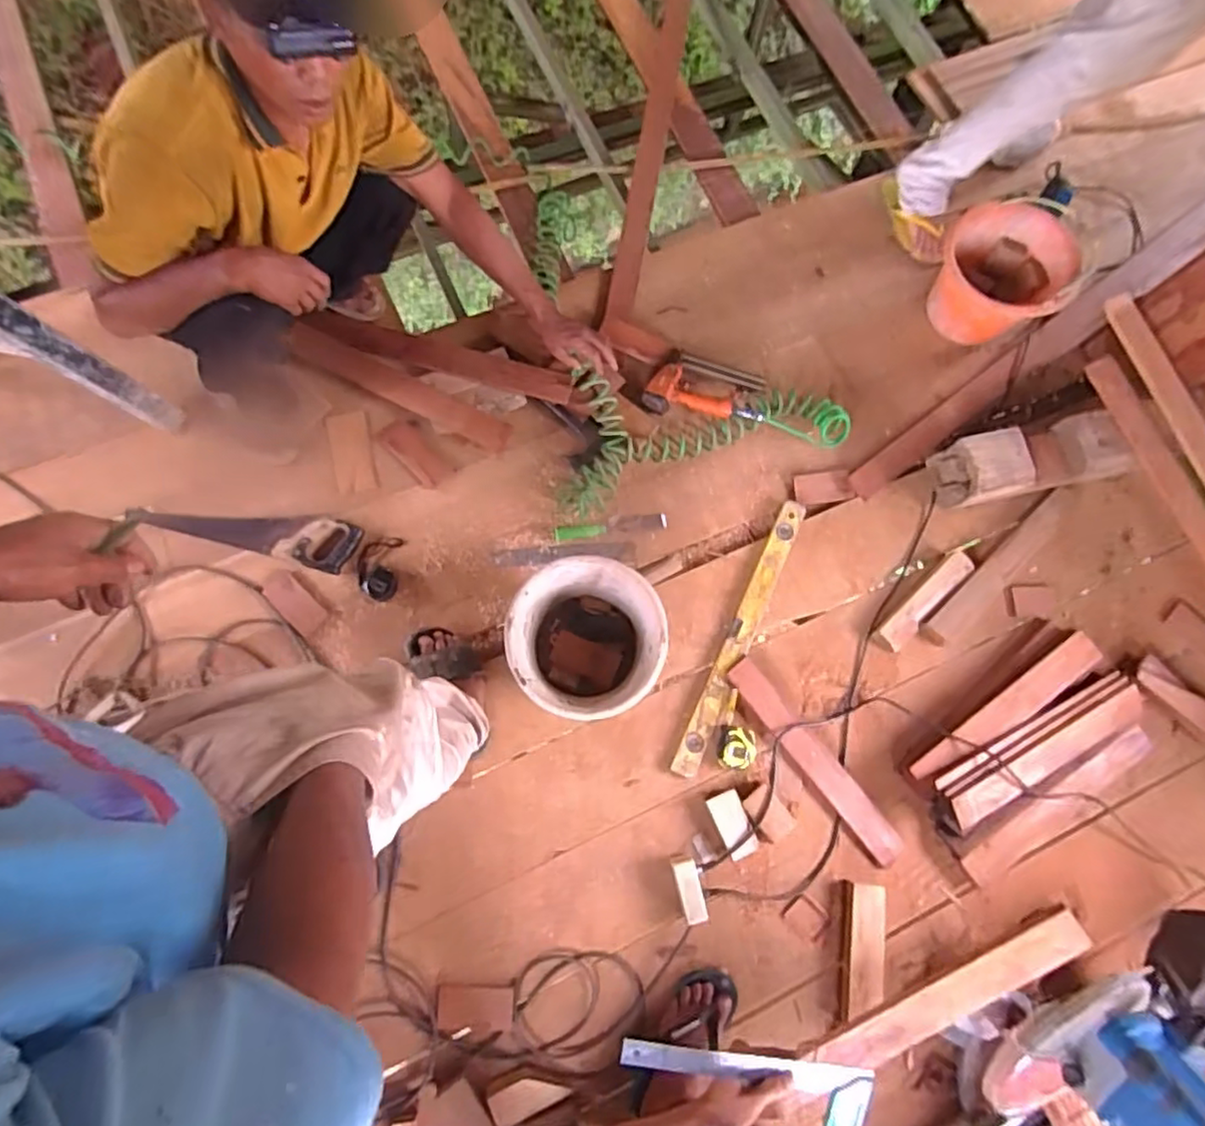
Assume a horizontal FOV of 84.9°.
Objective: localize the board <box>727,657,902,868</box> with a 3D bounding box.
[{"bbox_3d":[0.417,0.385,1.297,0.067,0.019,0.458,-37,76,-8],"label":"board"}]

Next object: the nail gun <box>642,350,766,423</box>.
[{"bbox_3d":[0.237,-0.388,1.495,0.268,0.055,0.172,19,75,2],"label":"nail gun"}]

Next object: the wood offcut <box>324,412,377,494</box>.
[{"bbox_3d":[-0.530,-0.234,1.393,0.081,0.014,0.167,-12,88,-13],"label":"wood offcut"}]

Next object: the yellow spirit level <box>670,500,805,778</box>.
[{"bbox_3d":[0.301,0.147,1.385,0.065,0.018,0.626,25,76,9],"label":"yellow spirit level"}]

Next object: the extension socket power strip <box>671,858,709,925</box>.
[{"bbox_3d":[0.161,0.600,1.211,0.044,0.033,0.113,-14,47,-2],"label":"extension socket power strip"}]

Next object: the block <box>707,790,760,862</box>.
[{"bbox_3d":[0.252,0.506,1.272,0.060,0.020,0.120,-23,74,-5],"label":"block"}]

